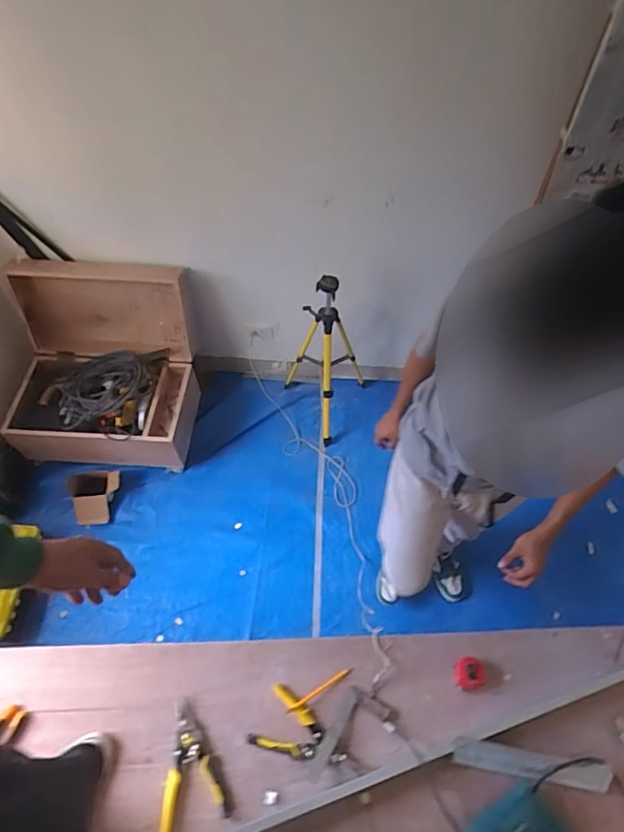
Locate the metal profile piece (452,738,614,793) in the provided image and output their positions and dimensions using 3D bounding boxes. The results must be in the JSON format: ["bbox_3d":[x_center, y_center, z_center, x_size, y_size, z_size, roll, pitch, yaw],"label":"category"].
[{"bbox_3d":[0.446,0.712,1.037,0.308,0.016,0.051,6,60,8],"label":"metal profile piece"}]

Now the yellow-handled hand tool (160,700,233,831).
[{"bbox_3d":[-0.263,0.737,1.085,0.139,0.022,0.222,-15,60,-4],"label":"yellow-handled hand tool"}]

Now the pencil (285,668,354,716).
[{"bbox_3d":[0.018,0.614,1.141,0.168,0.007,0.013,-29,62,-12],"label":"pencil"}]

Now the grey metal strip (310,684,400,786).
[{"bbox_3d":[0.086,0.699,1.091,0.111,0.015,0.199,28,65,19],"label":"grey metal strip"}]

